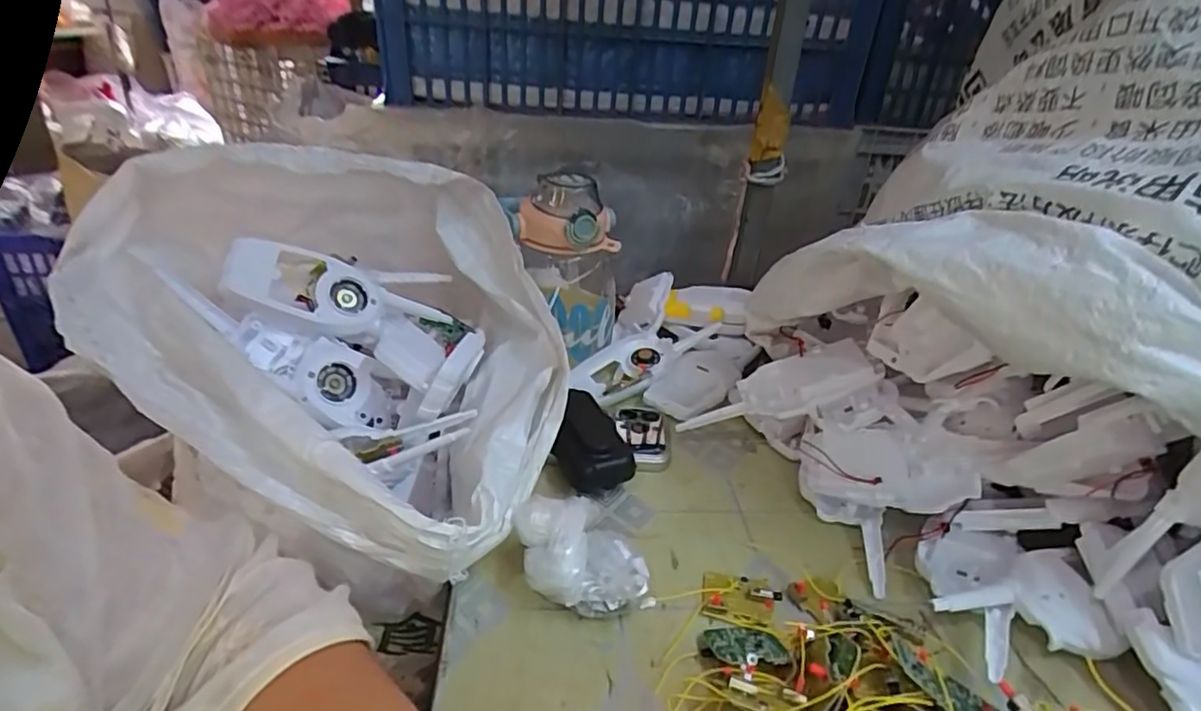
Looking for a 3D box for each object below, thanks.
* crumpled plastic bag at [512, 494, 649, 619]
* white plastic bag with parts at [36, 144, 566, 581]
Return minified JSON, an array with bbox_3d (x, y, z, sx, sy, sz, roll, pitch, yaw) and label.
[{"bbox_3d":[-0.012,0.123,0.374,0.077,0.052,0.050,2,29,-5],"label":"crumpled plastic bag"},{"bbox_3d":[-0.180,-0.019,0.447,0.311,0.202,0.274,10,29,10],"label":"white plastic bag with parts"}]

